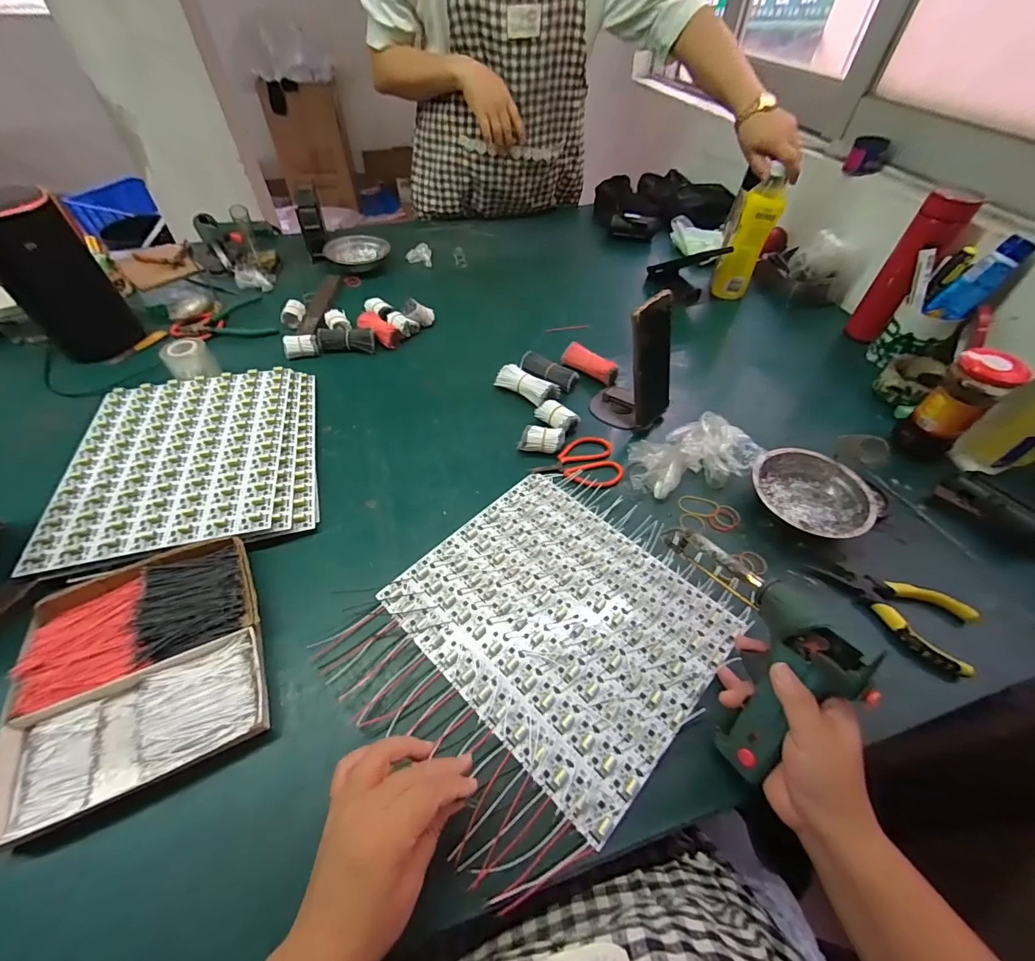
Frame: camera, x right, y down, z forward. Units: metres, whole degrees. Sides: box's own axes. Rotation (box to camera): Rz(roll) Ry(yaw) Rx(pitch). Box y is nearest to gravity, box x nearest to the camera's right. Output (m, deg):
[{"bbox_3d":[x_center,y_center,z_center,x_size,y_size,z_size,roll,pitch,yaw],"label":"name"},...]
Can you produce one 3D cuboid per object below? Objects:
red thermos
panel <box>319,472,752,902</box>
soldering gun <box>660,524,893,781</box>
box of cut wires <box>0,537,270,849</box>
[{"bbox_3d":[0.569,-0.302,0.651,0.060,0.196,0.062,36,59,25],"label":"red thermos"},{"bbox_3d":[0.017,0.151,0.426,0.286,0.008,0.311,38,59,26],"label":"panel"},{"bbox_3d":[0.209,0.124,0.363,0.045,0.120,0.198,15,57,-35],"label":"soldering gun"},{"bbox_3d":[-0.334,0.166,0.392,0.190,0.021,0.203,-21,54,-17],"label":"box of cut wires"}]

